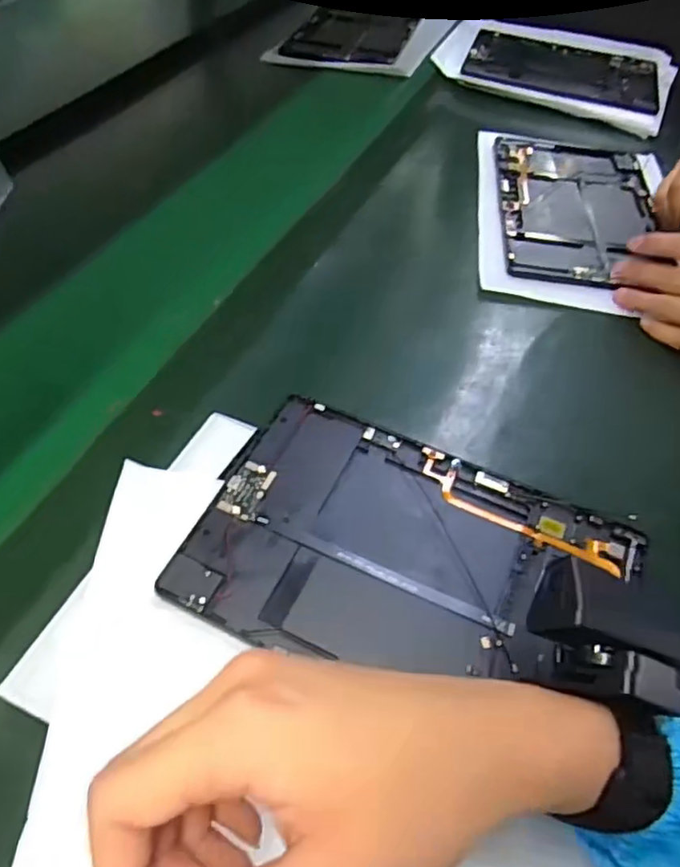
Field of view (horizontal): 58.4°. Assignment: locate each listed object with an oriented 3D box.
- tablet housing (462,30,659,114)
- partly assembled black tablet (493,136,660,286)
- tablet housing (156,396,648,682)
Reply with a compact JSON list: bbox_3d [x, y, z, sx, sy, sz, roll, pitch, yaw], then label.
[{"bbox_3d":[0.284,-0.465,0.773,0.231,0.007,0.159,19,52,10],"label":"tablet housing"},{"bbox_3d":[0.233,-0.225,0.595,0.151,0.010,0.237,6,51,2],"label":"partly assembled black tablet"},{"bbox_3d":[0.039,0.067,0.338,0.224,0.008,0.149,20,53,13],"label":"tablet housing"}]

